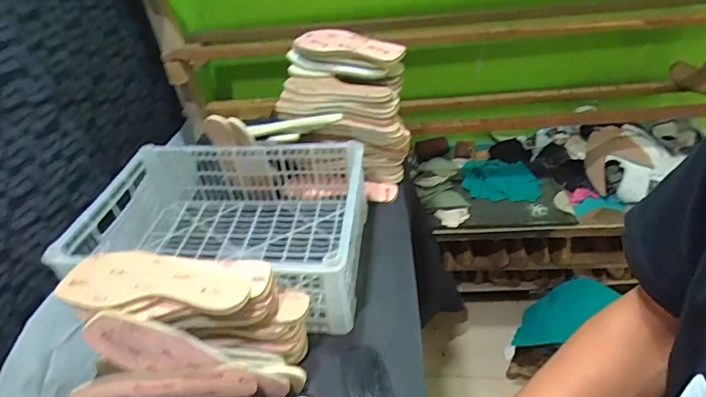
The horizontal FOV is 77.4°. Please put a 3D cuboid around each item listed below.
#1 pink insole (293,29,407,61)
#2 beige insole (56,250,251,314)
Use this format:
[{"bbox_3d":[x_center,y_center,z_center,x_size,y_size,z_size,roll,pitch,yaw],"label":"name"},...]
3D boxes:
[{"bbox_3d":[0.000,-0.324,0.911,0.239,0.028,0.080,14,42,26],"label":"pink insole"},{"bbox_3d":[-0.244,0.102,0.546,0.232,0.012,0.082,-2,47,2],"label":"beige insole"}]

